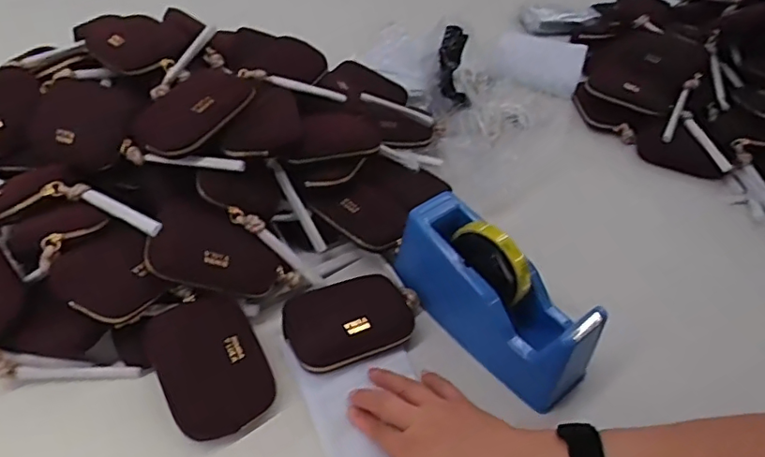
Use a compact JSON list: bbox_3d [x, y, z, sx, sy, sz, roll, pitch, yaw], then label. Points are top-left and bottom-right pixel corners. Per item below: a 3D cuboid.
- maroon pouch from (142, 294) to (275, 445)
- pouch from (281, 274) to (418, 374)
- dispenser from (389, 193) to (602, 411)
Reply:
[{"bbox_3d":[-0.145,0.115,0.470,0.085,0.020,0.115,-22,74,-30],"label":"maroon pouch"},{"bbox_3d":[-0.025,0.086,0.517,0.125,0.032,0.079,-15,49,-19],"label":"pouch"},{"bbox_3d":[0.104,0.057,0.511,0.070,0.098,0.206,-29,54,-29],"label":"dispenser"}]

